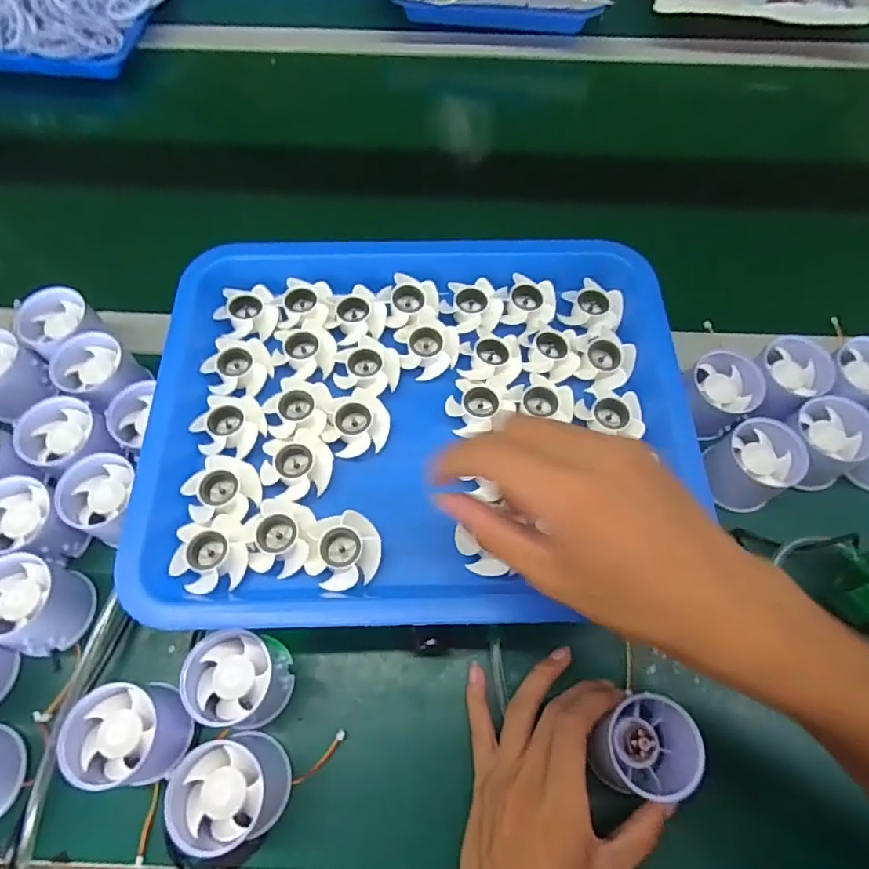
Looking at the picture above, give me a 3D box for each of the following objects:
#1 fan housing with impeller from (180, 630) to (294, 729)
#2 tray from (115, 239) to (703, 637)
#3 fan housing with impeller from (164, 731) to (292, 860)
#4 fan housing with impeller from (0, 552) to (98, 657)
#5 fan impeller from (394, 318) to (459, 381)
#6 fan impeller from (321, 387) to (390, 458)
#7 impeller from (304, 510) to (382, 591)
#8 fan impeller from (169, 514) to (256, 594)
[{"bbox_3d":[-0.118,0.150,0.337,0.051,0.048,0.051,-4,64,-3],"label":"fan housing with impeller"},{"bbox_3d":[-0.009,-0.018,0.369,0.326,0.055,0.273,-1,64,-1],"label":"tray"},{"bbox_3d":[-0.114,0.202,0.312,0.053,0.049,0.054,-21,66,-11],"label":"fan housing with impeller"},{"bbox_3d":[-0.258,0.108,0.351,0.058,0.042,0.054,15,64,7],"label":"fan housing with impeller"},{"bbox_3d":[-0.004,-0.059,0.381,0.042,0.020,0.035,-23,66,-12],"label":"fan impeller"},{"bbox_3d":[-0.049,-0.008,0.356,0.038,0.015,0.045,13,64,6],"label":"fan impeller"},{"bbox_3d":[-0.053,0.068,0.320,0.042,0.016,0.039,0,64,-1],"label":"impeller"},{"bbox_3d":[-0.128,0.069,0.319,0.042,0.018,0.042,2,64,0],"label":"fan impeller"}]

